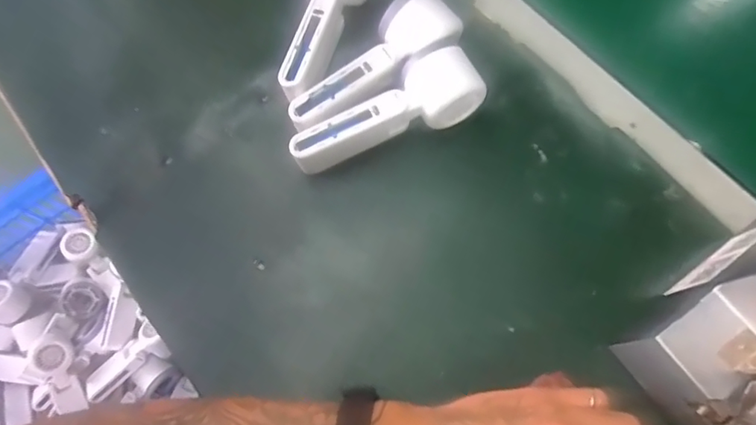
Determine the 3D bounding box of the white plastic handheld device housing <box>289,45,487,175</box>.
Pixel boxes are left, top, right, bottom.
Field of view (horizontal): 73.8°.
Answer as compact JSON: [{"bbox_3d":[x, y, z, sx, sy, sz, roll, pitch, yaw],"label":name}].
[{"bbox_3d":[0.007,-0.082,0.417,0.167,0.053,0.055,-24,71,-8],"label":"white plastic handheld device housing"}]

